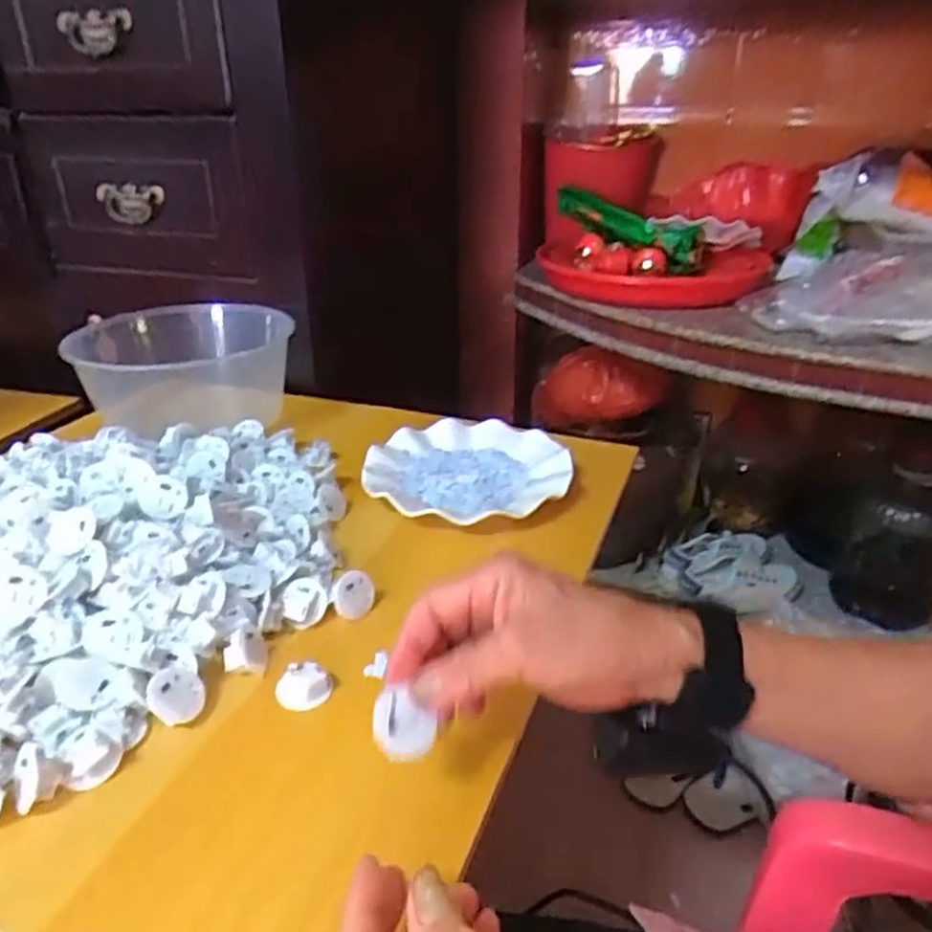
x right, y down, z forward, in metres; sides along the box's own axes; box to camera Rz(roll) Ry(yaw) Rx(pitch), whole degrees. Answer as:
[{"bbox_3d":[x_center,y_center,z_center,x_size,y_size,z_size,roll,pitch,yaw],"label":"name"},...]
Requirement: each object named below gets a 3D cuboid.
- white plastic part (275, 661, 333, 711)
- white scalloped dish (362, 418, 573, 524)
[{"bbox_3d":[-0.097,0.132,0.446,0.033,0.020,0.018,-8,29,-15],"label":"white plastic part"},{"bbox_3d":[0.002,0.004,0.677,0.180,0.025,0.166,0,27,0],"label":"white scalloped dish"}]

